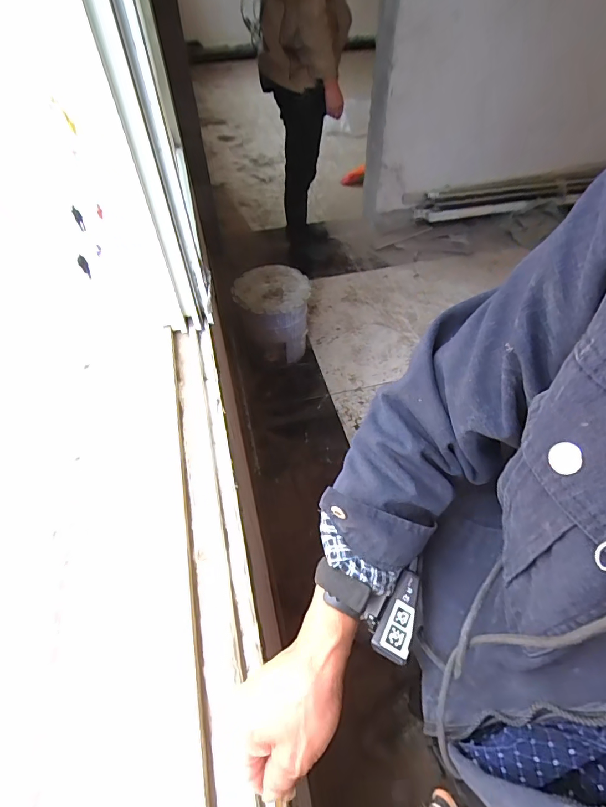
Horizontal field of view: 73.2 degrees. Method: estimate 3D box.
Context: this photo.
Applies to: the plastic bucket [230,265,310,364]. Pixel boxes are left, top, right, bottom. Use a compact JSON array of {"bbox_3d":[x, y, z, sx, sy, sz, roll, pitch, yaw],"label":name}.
[{"bbox_3d":[-0.110,-0.344,1.653,0.293,0.273,0.264,-8,54,-4],"label":"plastic bucket"}]

